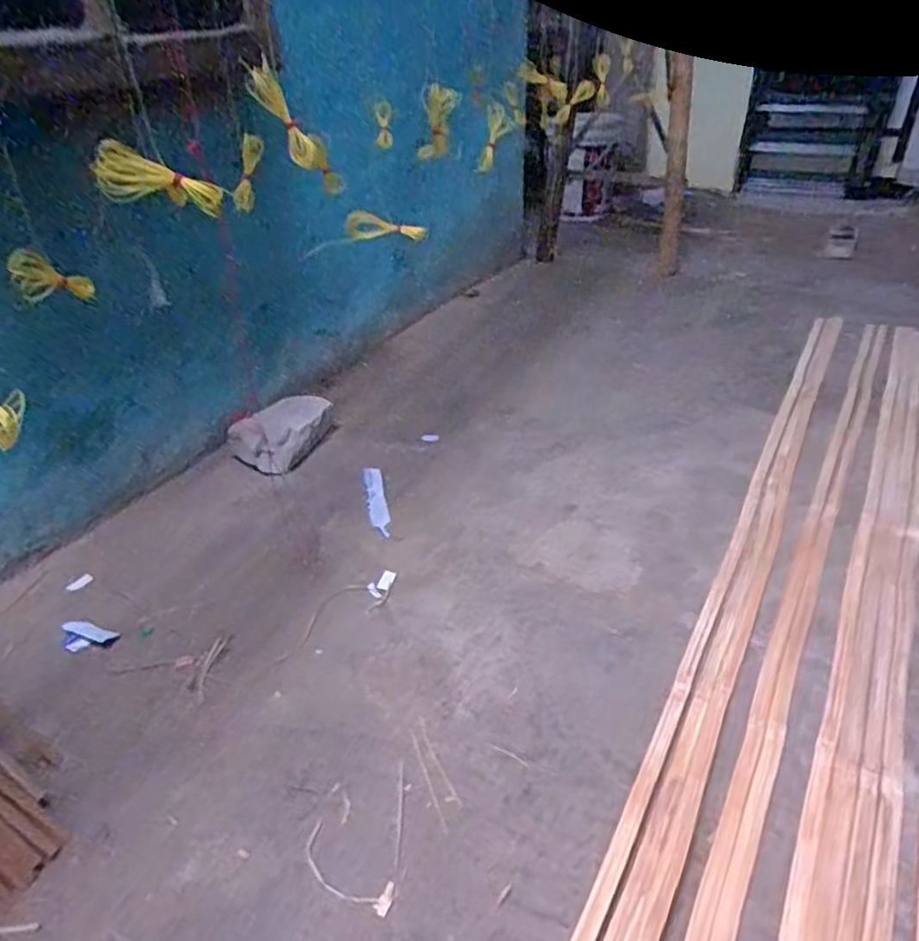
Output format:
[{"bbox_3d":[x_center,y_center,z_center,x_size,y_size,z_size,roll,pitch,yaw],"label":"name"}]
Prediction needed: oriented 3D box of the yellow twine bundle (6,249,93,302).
[{"bbox_3d":[-0.417,-0.192,0.682,0.032,0.046,0.121,-4,5,4],"label":"yellow twine bundle"}]

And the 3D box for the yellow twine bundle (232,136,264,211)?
[{"bbox_3d":[-0.280,-0.395,0.883,0.027,0.092,0.038,16,5,29],"label":"yellow twine bundle"}]

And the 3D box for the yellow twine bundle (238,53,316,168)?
[{"bbox_3d":[-0.167,-0.338,0.637,0.035,0.101,0.029,-39,11,-38],"label":"yellow twine bundle"}]

